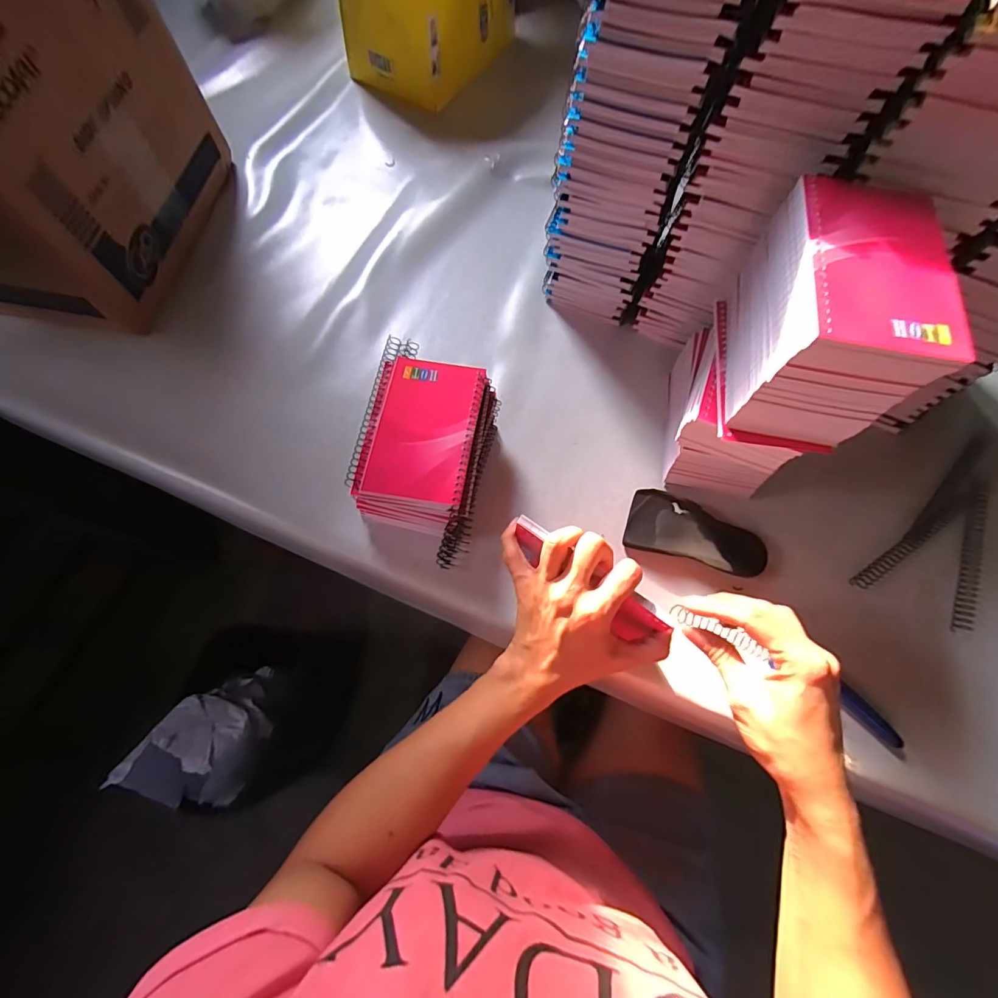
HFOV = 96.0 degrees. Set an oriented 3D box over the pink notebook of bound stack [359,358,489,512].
[{"bbox_3d":[-0.060,-0.058,0.377,0.080,0.008,0.132,8,69,4],"label":"pink notebook of bound stack"}]

